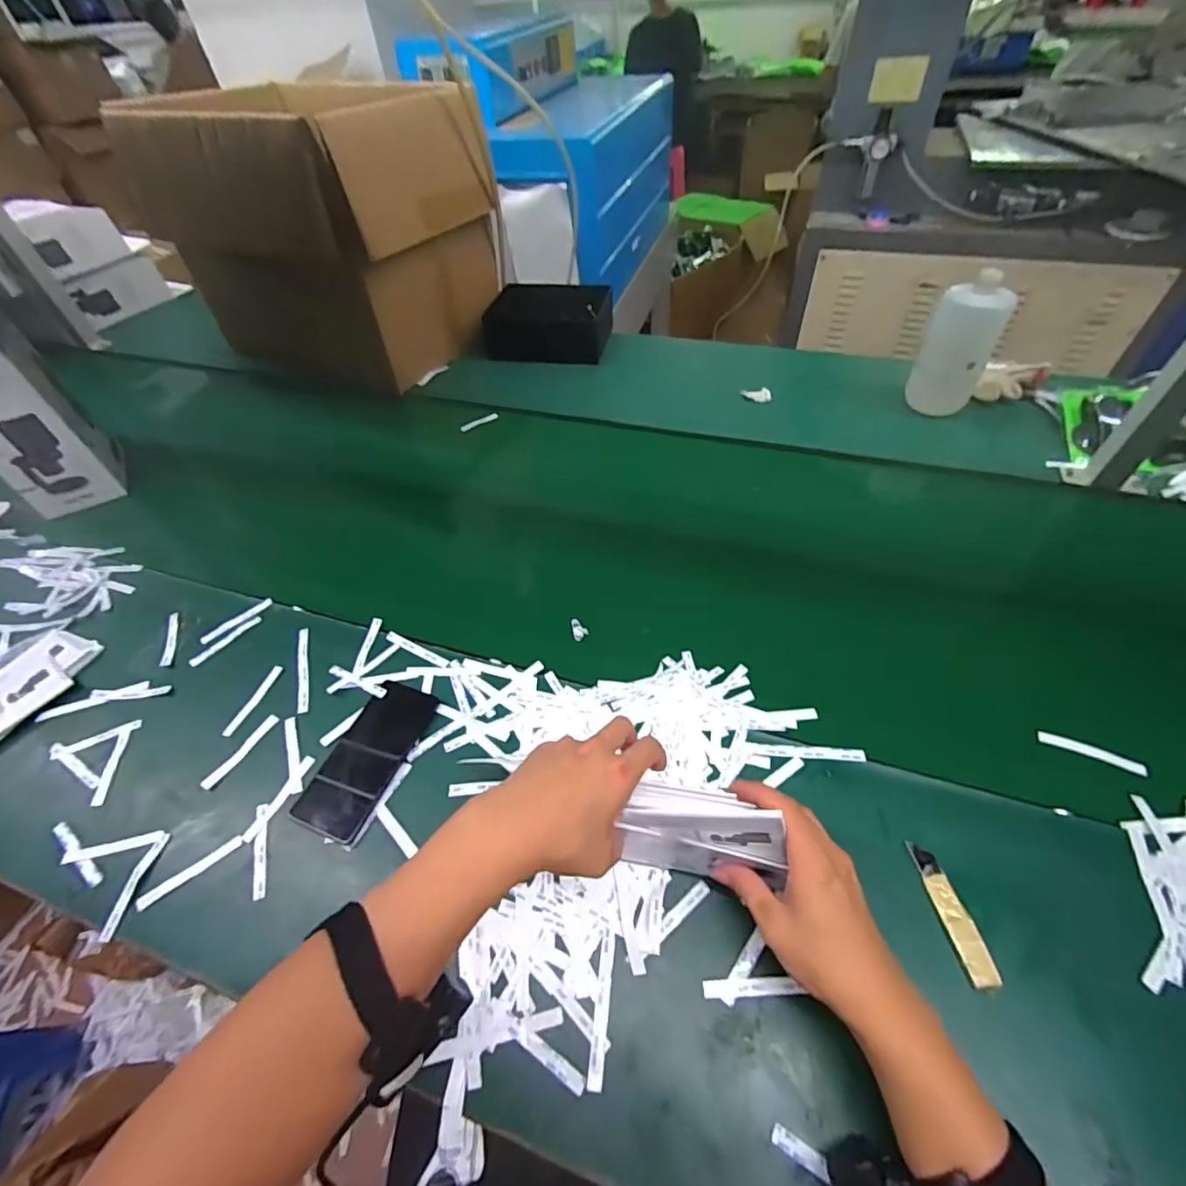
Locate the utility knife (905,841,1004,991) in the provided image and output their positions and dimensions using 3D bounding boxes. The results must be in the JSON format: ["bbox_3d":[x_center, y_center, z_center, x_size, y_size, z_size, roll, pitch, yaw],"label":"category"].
[{"bbox_3d":[0.293,0.260,0.437,0.024,0.012,0.102,-7,50,-1],"label":"utility knife"}]

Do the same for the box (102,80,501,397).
[{"bbox_3d":[-0.524,-0.719,1.066,0.607,0.404,0.401,23,56,22],"label":"box"}]

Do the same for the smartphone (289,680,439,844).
[{"bbox_3d":[-0.232,0.166,0.551,0.076,0.011,0.161,15,53,16],"label":"smartphone"}]

